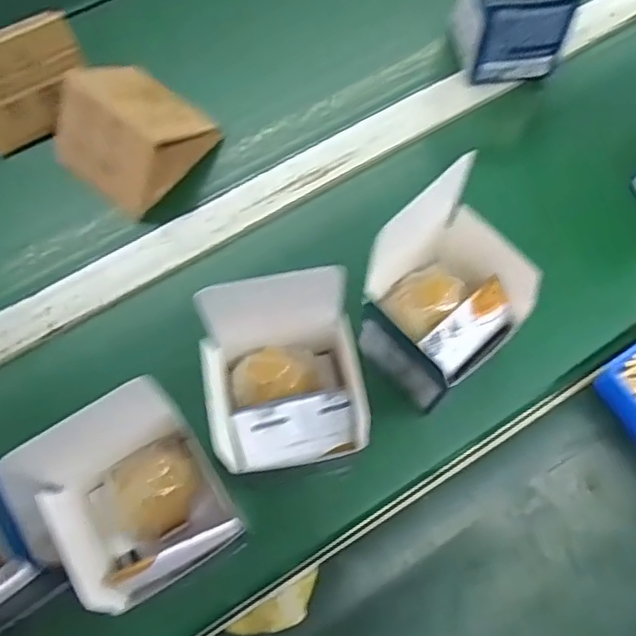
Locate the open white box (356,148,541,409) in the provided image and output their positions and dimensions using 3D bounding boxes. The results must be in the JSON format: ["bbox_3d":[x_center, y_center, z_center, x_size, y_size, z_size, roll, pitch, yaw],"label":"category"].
[{"bbox_3d":[0.085,-0.012,0.440,0.098,0.152,0.095,-41,77,-11],"label":"open white box"}]

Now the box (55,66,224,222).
[{"bbox_3d":[-0.160,-0.158,0.539,0.106,0.067,0.102,32,76,9],"label":"box"}]

